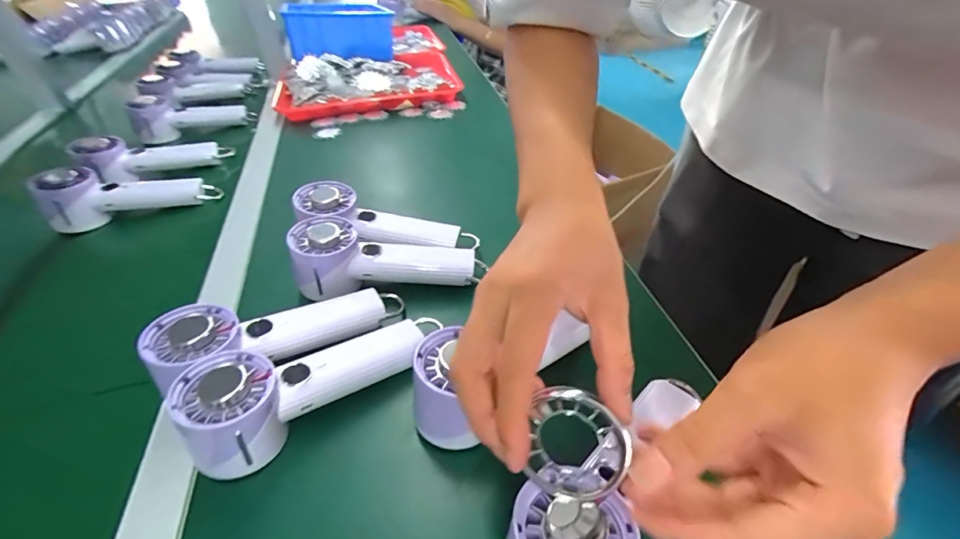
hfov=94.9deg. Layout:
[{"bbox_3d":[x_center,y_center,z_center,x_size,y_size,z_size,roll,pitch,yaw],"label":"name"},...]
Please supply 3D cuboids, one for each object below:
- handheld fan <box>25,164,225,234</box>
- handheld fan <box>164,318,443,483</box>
[{"bbox_3d":[-0.461,-0.101,0.588,0.193,0.074,0.058,-11,38,-33],"label":"handheld fan"},{"bbox_3d":[-0.129,0.085,0.346,0.186,0.062,0.066,-19,40,-40],"label":"handheld fan"}]

